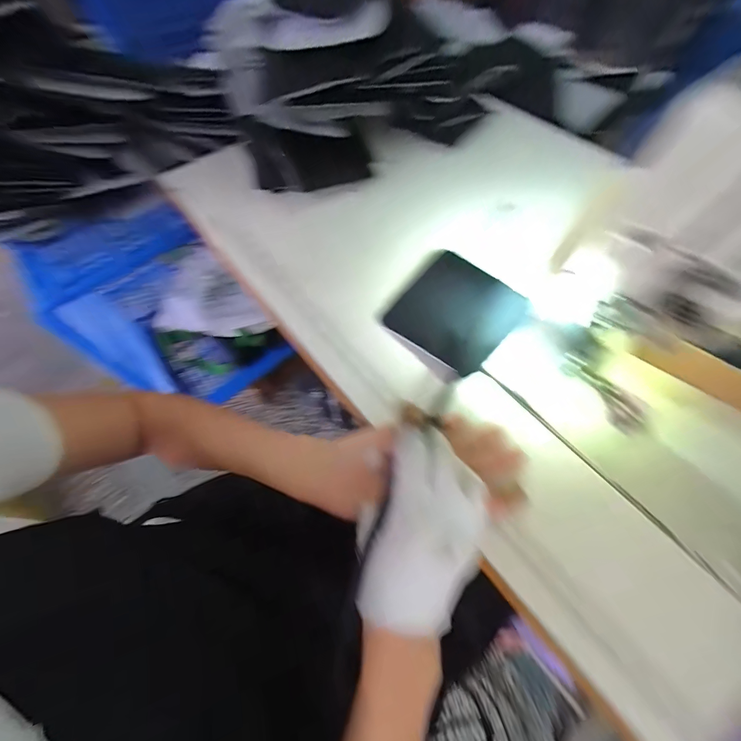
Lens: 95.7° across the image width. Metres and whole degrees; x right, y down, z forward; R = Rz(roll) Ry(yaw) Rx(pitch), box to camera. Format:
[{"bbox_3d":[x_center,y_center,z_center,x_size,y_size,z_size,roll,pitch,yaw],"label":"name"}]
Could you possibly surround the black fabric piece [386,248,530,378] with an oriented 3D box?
[{"bbox_3d":[0.092,-0.063,0.361,0.114,0.014,0.126,40,70,20],"label":"black fabric piece"}]

